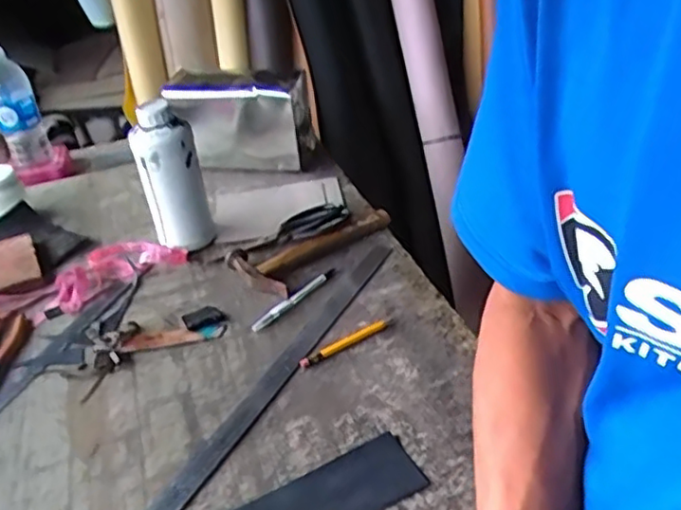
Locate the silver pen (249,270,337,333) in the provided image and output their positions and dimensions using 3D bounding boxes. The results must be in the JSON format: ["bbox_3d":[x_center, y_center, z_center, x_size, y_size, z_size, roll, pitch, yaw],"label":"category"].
[{"bbox_3d":[-0.058,0.057,0.861,0.016,0.008,0.148,21,42,36],"label":"silver pen"}]

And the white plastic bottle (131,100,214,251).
[{"bbox_3d":[-0.241,-0.109,0.957,0.073,0.219,0.073,-7,33,-1],"label":"white plastic bottle"}]

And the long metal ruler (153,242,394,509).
[{"bbox_3d":[-0.086,0.153,0.723,0.033,0.008,0.625,15,38,25],"label":"long metal ruler"}]

